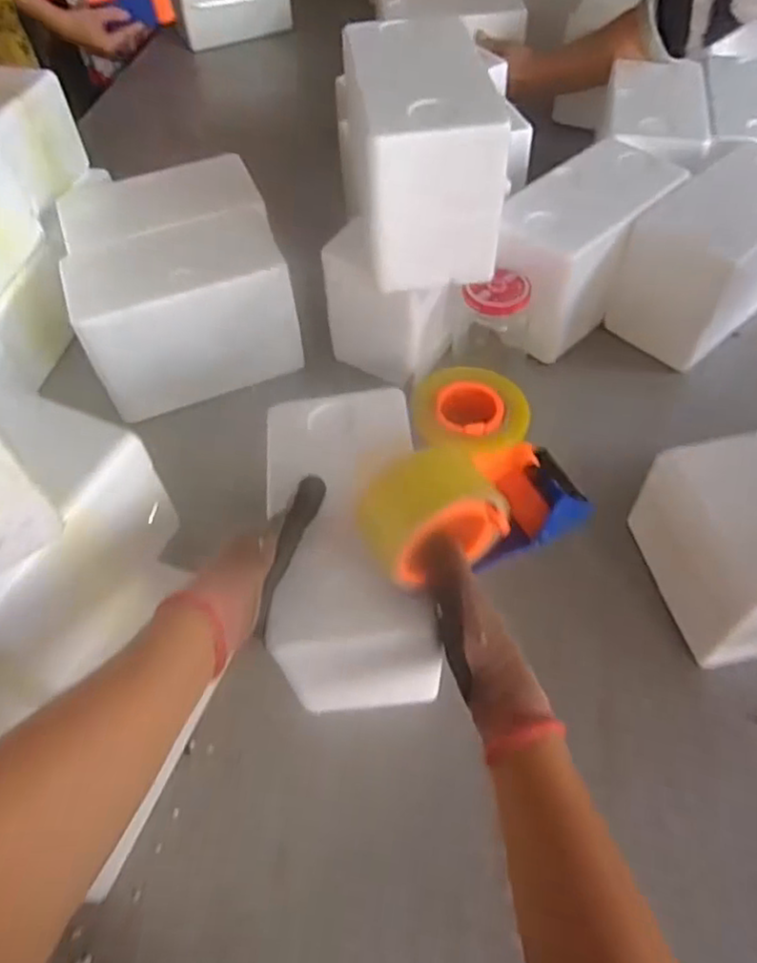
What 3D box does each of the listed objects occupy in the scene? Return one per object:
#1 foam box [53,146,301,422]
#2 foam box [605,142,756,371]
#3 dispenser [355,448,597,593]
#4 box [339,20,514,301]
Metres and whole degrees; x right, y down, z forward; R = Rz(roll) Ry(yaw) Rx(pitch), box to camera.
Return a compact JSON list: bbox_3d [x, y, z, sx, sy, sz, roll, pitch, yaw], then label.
[{"bbox_3d":[-0.226,-0.231,0.757,0.215,0.154,0.228,-19,55,-9],"label":"foam box"},{"bbox_3d":[0.390,-0.261,0.758,0.213,0.152,0.126,-36,59,-20],"label":"foam box"},{"bbox_3d":[0.065,0.013,0.437,0.150,0.067,0.065,-5,51,-27],"label":"dispenser"},{"bbox_3d":[0.040,-0.314,0.633,0.113,0.173,0.213,-8,54,-1],"label":"box"}]

